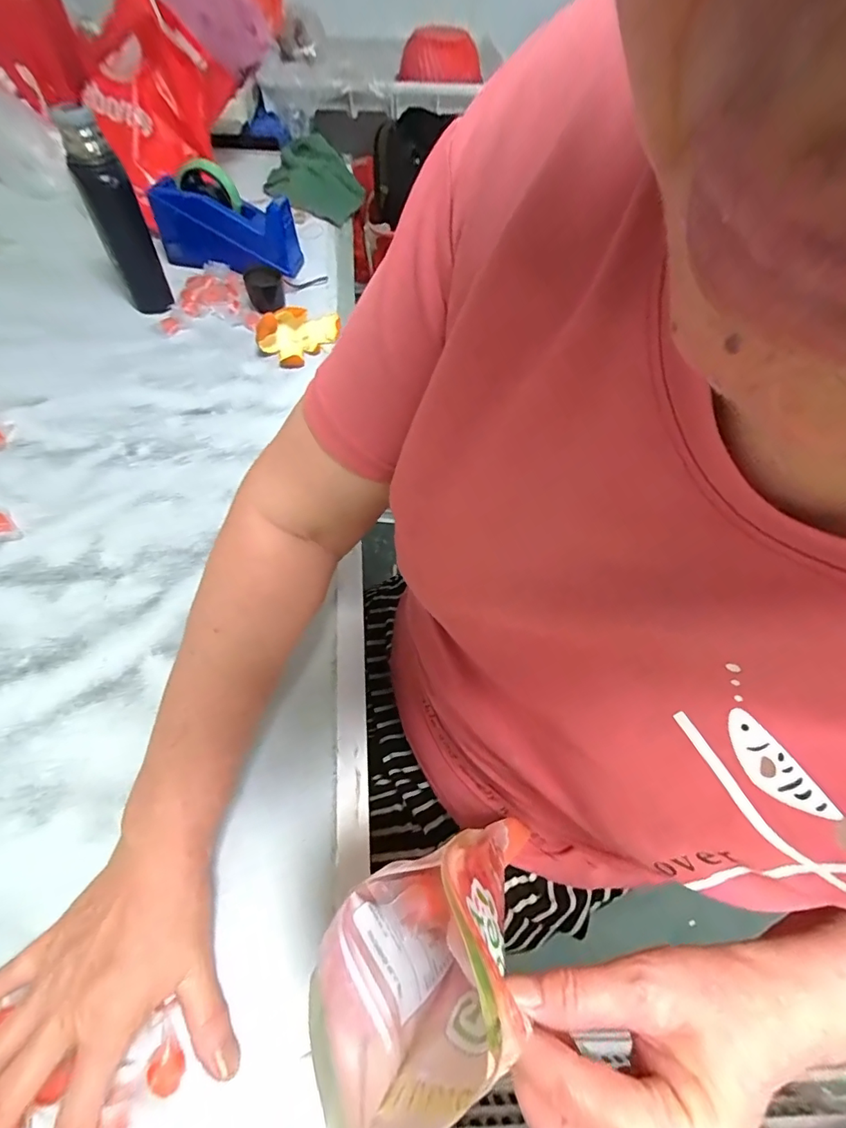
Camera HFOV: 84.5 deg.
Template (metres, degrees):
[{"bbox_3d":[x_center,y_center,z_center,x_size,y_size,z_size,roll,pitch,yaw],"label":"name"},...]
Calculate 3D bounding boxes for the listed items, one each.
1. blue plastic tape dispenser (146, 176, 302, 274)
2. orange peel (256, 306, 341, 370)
[{"bbox_3d":[-0.293,-0.494,0.690,0.208,0.092,0.071,-2,58,-6],"label":"blue plastic tape dispenser"},{"bbox_3d":[-0.163,-0.315,0.629,0.061,0.047,0.118,32,61,15],"label":"orange peel"}]

